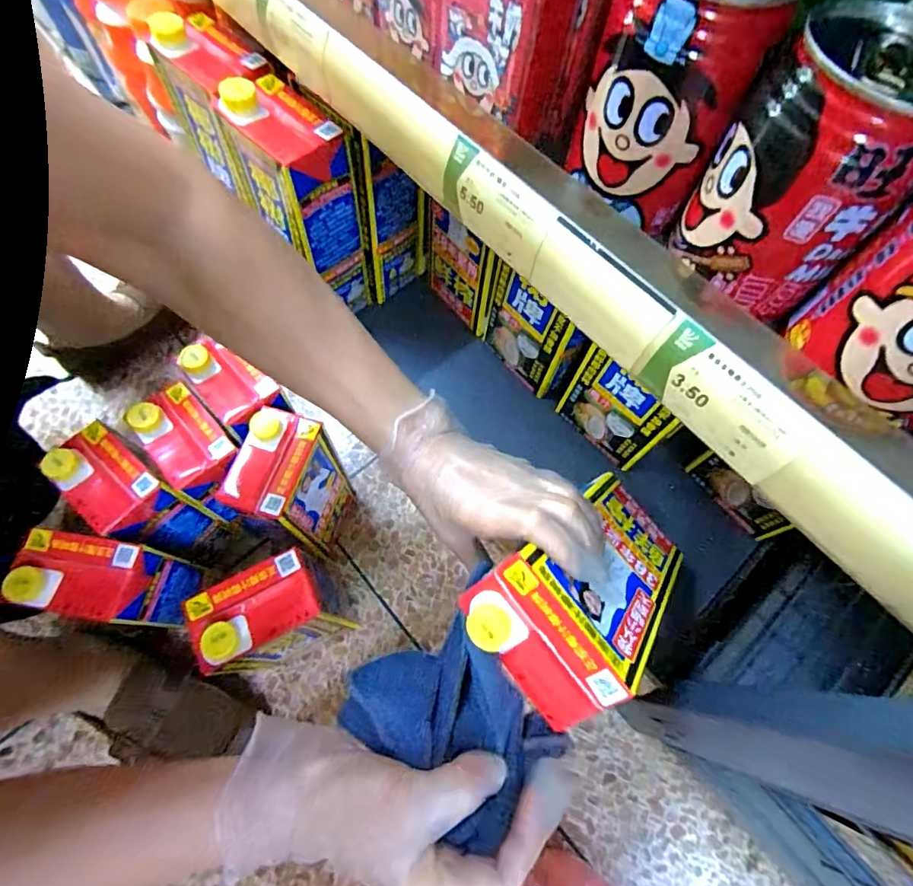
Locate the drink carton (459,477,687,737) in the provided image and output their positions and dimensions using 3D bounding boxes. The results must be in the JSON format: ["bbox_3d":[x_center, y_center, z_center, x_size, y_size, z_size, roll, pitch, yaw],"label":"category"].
[{"bbox_3d":[0.094,0.091,0.335,0.090,0.062,0.191,48,36,15],"label":"drink carton"}]

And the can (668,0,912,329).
[{"bbox_3d":[0.125,-0.101,0.182,0.057,0.093,0.061,20,68,5],"label":"can"}]

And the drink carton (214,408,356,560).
[{"bbox_3d":[-0.160,0.050,0.505,0.064,0.206,0.092,18,68,5],"label":"drink carton"}]

